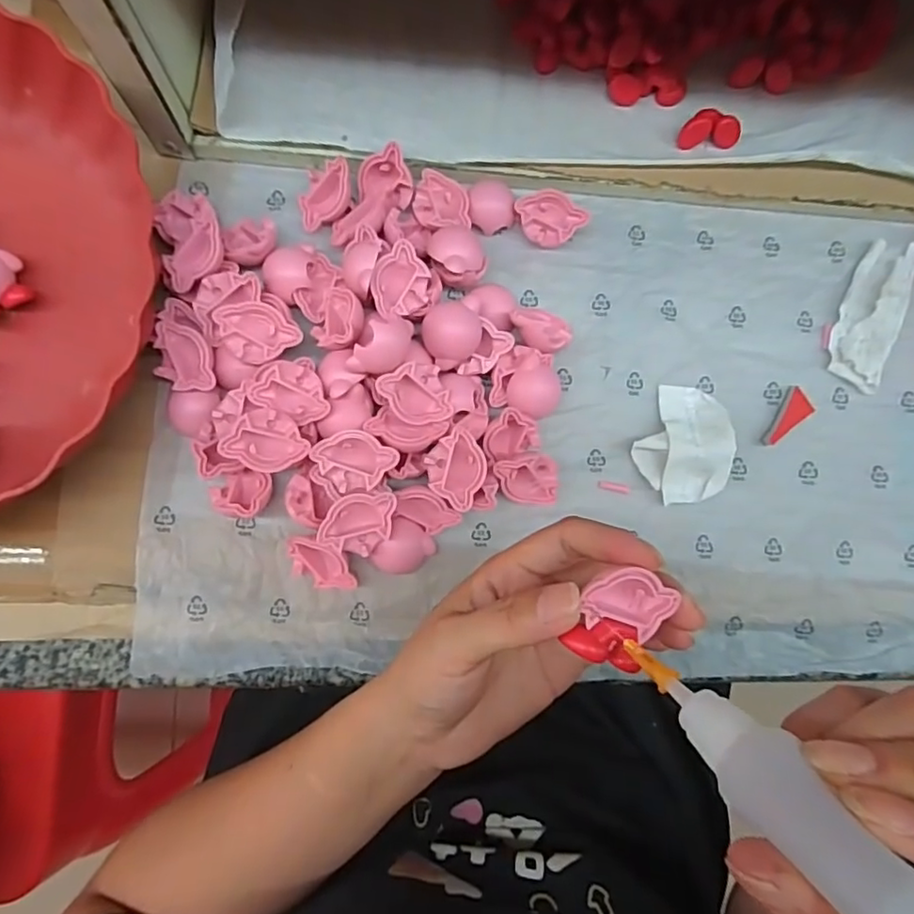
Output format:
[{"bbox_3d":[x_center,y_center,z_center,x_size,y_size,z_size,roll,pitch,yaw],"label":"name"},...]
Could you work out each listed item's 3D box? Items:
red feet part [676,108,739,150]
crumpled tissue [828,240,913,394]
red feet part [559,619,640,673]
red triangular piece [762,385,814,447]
[{"bbox_3d":[0.133,-0.173,0.312,0.031,0.011,0.018,-2,84,-5],"label":"red feet part"},{"bbox_3d":[0.225,-0.079,0.319,0.030,0.007,0.082,24,83,-2],"label":"crumpled tissue"},{"bbox_3d":[0.049,0.060,0.193,0.025,0.006,0.014,13,87,-3],"label":"red feet part"},{"bbox_3d":[0.173,-0.021,0.316,0.033,0.006,0.016,-40,89,-7],"label":"red triangular piece"}]

